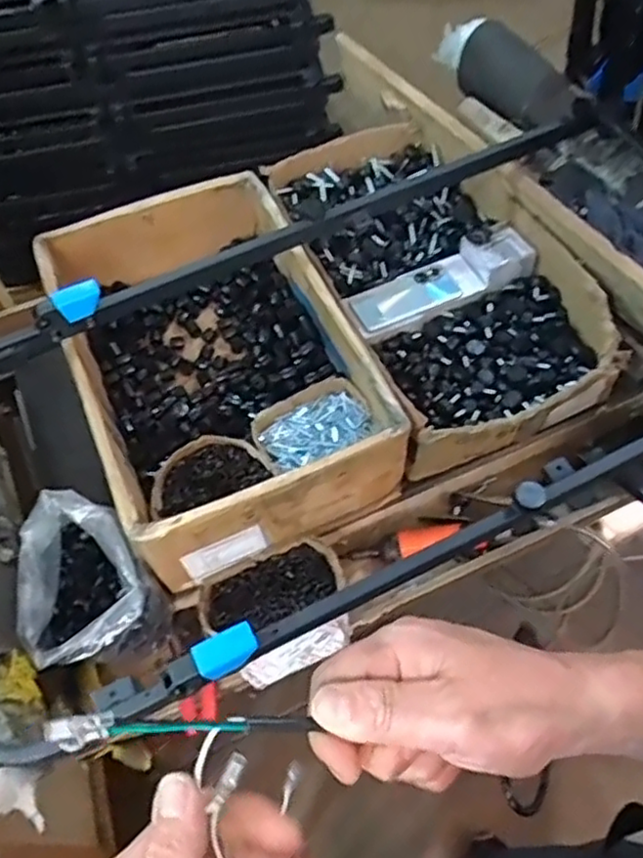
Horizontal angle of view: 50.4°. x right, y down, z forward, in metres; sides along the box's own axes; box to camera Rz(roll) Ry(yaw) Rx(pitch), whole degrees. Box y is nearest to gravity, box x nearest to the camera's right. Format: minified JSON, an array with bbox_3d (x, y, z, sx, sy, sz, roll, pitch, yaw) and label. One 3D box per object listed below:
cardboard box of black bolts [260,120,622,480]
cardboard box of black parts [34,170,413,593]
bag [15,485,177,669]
[{"bbox_3d":[0.165,-0.246,1.056,0.354,0.122,0.628,-23,60,-10],"label":"cardboard box of black bolts"},{"bbox_3d":[-0.150,-0.103,0.962,0.343,0.164,0.554,-23,60,-10],"label":"cardboard box of black parts"},{"bbox_3d":[-0.272,0.189,0.824,0.136,0.178,0.180,-21,60,-9],"label":"bag"}]

